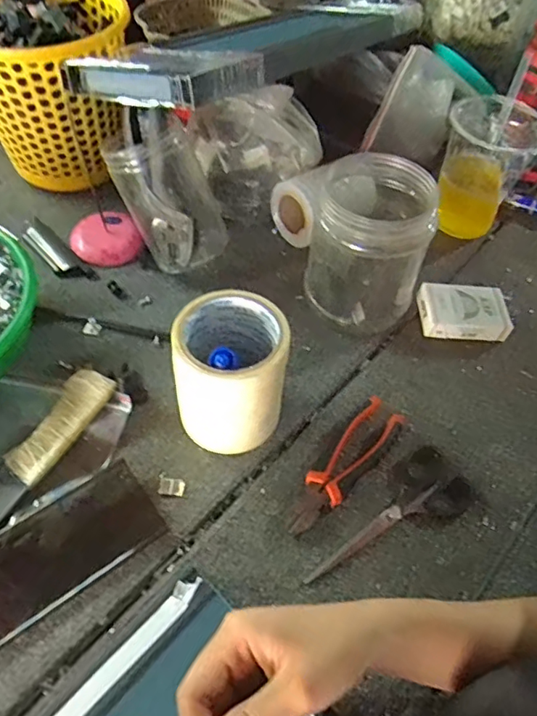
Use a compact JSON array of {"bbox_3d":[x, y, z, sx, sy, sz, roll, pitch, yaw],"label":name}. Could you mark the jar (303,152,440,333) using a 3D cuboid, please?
[{"bbox_3d":[0.104,-0.115,0.563,0.114,0.144,0.122,17,55,5],"label":"jar"}]

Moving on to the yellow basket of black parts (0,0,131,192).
[{"bbox_3d":[-0.273,-0.335,0.692,0.197,0.193,0.213,-4,56,-9],"label":"yellow basket of black parts"}]

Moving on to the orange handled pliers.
[{"bbox_3d":[0.063,0.090,0.482,0.045,0.026,0.148,39,59,22],"label":"orange handled pliers"}]

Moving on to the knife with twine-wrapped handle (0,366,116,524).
[{"bbox_3d":[-0.211,0.091,0.465,0.048,0.018,0.208,28,56,16],"label":"knife with twine-wrapped handle"}]

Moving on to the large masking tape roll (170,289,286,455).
[{"bbox_3d":[-0.034,0.015,0.474,0.089,0.122,0.090,8,55,0],"label":"large masking tape roll"}]

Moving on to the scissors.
[{"bbox_3d":[0.102,0.136,0.471,0.161,0.010,0.061,-26,59,-22],"label":"scissors"}]

